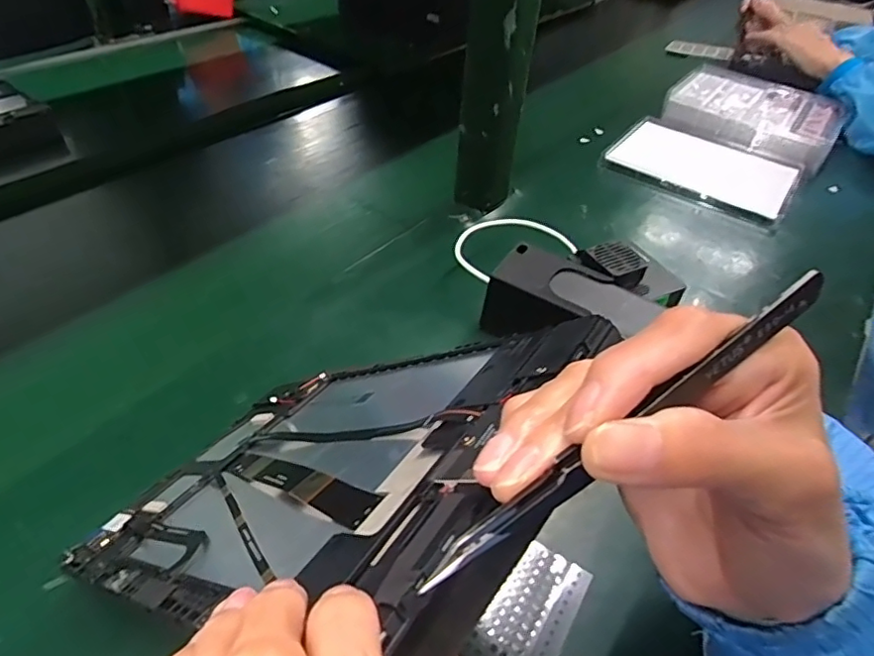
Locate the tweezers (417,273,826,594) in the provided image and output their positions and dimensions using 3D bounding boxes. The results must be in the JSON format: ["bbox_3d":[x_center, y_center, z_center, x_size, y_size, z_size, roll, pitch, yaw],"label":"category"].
[{"bbox_3d":[0.047,0.023,0.131,0.118,0.014,0.006,-33,52,-12],"label":"tweezers"}]

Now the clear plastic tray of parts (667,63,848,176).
[{"bbox_3d":[0.438,-0.301,0.784,0.215,0.032,0.185,28,48,25],"label":"clear plastic tray of parts"}]

